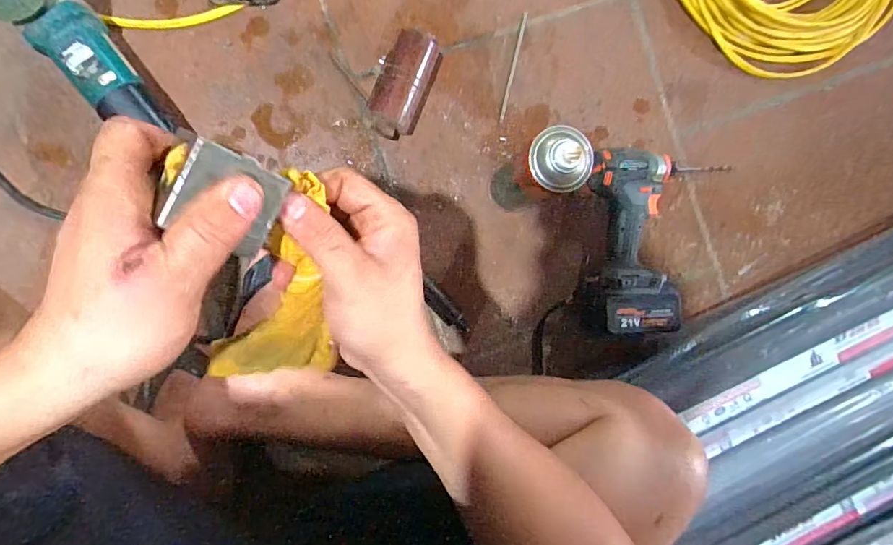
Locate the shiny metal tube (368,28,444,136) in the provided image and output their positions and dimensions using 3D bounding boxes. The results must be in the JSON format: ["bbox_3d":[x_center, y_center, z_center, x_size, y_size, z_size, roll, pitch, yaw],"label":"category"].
[{"bbox_3d":[-0.054,-0.236,0.599,0.062,0.058,0.128,22,91,-5],"label":"shiny metal tube"}]

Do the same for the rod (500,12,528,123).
[{"bbox_3d":[0.090,-0.275,0.642,0.007,0.004,0.147,12,92,-5],"label":"rod"}]

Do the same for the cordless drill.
[{"bbox_3d":[0.267,-0.042,0.618,0.170,0.081,0.229,0,92,-6],"label":"cordless drill"}]

